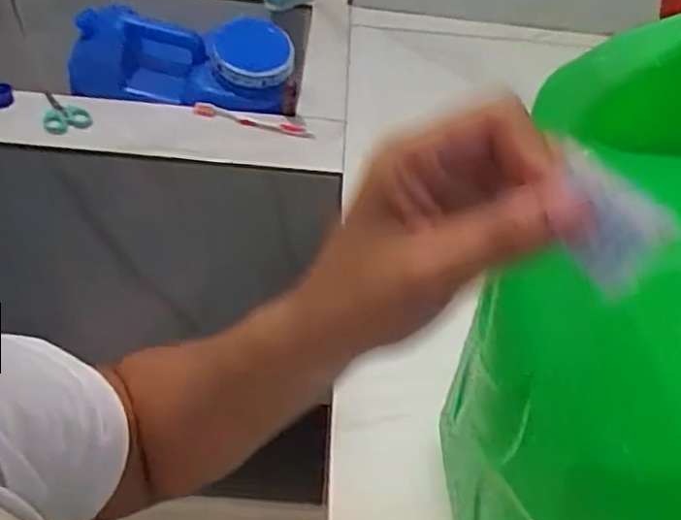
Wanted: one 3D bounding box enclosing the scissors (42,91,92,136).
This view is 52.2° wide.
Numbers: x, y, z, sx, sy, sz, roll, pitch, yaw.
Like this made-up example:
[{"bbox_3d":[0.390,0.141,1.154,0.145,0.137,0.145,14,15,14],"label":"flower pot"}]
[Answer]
[{"bbox_3d":[-0.399,-0.211,0.993,0.061,0.010,0.107,-21,49,-26],"label":"scissors"}]

